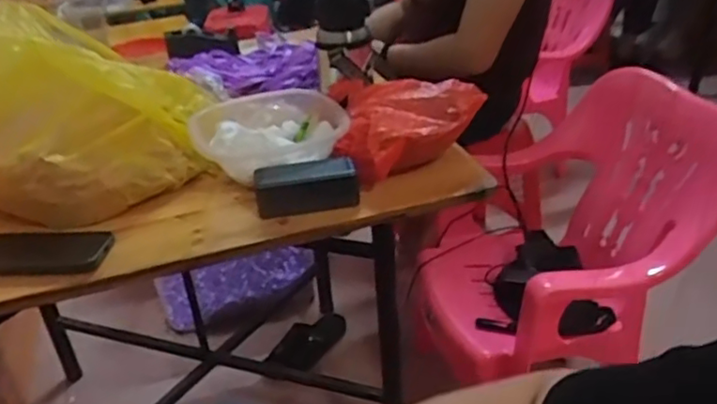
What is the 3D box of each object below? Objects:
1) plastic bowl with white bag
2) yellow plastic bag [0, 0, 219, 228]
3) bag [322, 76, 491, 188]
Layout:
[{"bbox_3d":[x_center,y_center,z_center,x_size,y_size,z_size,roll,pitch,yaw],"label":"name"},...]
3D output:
[{"bbox_3d":[-0.131,-0.100,0.935,0.210,0.065,0.245,-17,33,-22],"label":"plastic bowl with white bag"},{"bbox_3d":[-0.383,-0.137,0.903,0.312,0.200,0.349,14,34,27],"label":"yellow plastic bag"},{"bbox_3d":[0.068,-0.109,0.890,0.202,0.083,0.186,-3,30,1],"label":"bag"}]

